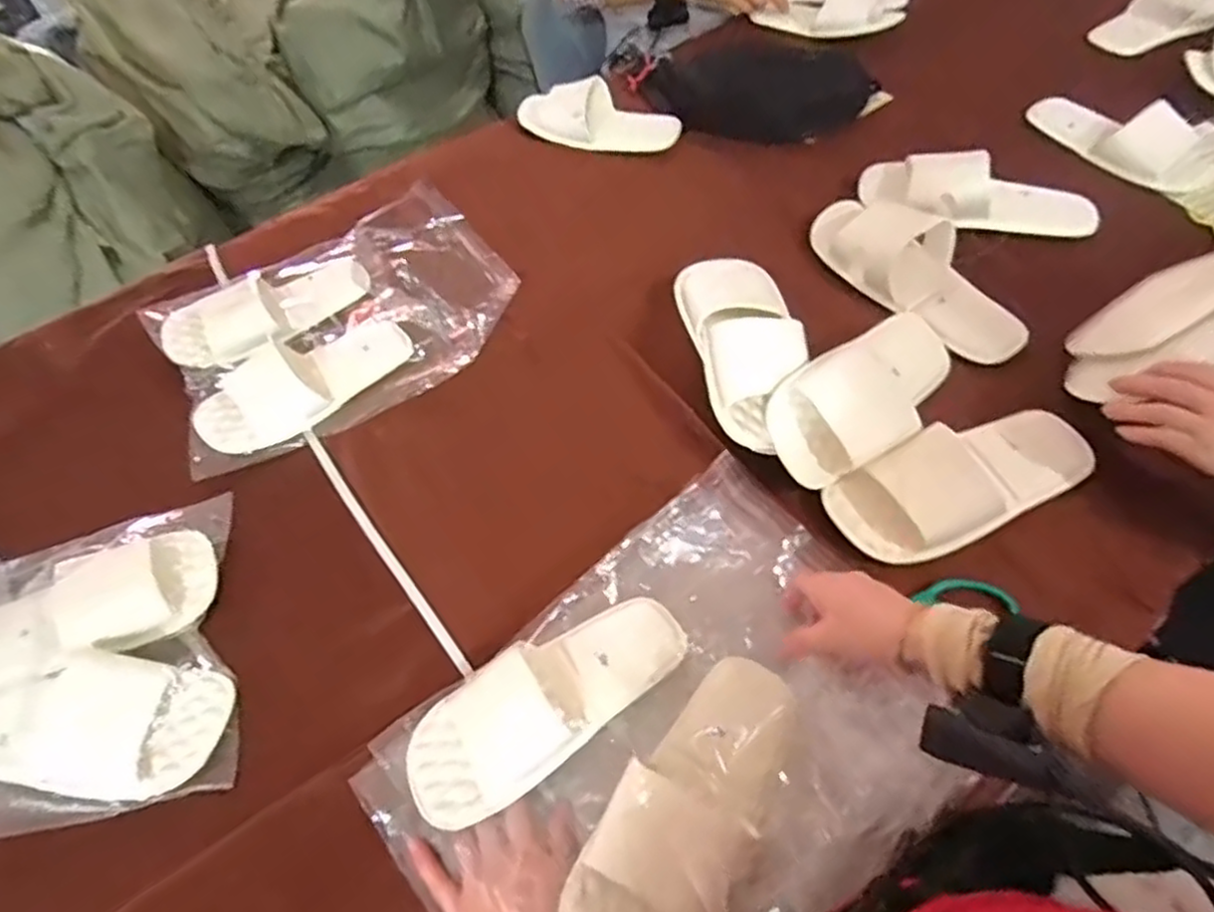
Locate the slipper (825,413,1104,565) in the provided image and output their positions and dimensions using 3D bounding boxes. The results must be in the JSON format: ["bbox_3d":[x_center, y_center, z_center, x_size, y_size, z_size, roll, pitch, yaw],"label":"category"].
[{"bbox_3d":[0.333,0.016,0.636,0.259,0.045,0.098,-20,59,-11],"label":"slipper"}]

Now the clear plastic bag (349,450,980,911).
[{"bbox_3d":[0.060,0.199,0.525,0.292,0.065,0.386,38,66,24],"label":"clear plastic bag"}]

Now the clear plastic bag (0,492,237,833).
[{"bbox_3d":[-0.451,0.154,0.552,0.262,0.090,0.252,-14,58,-7],"label":"clear plastic bag"}]

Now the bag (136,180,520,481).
[{"bbox_3d":[-0.302,-0.163,0.786,0.377,0.061,0.293,-26,60,-14],"label":"bag"}]

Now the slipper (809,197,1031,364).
[{"bbox_3d":[0.355,-0.210,0.788,0.120,0.048,0.267,-31,62,-17],"label":"slipper"}]

